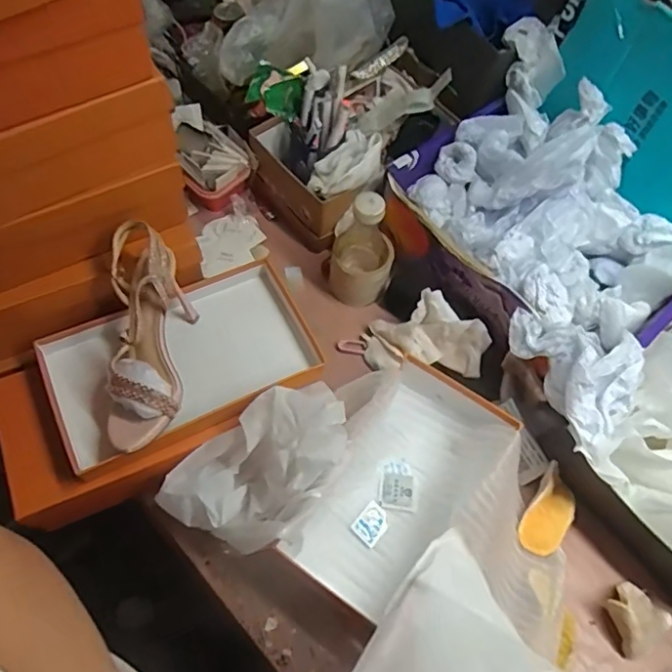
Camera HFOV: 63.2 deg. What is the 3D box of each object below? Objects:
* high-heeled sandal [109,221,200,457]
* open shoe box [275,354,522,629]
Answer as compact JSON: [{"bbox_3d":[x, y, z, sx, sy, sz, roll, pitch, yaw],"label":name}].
[{"bbox_3d":[-0.210,0.006,0.621,0.080,0.126,0.238,2,81,-3],"label":"high-heeled sandal"},{"bbox_3d":[0.082,0.178,0.654,0.163,0.092,0.286,32,65,13],"label":"open shoe box"}]

